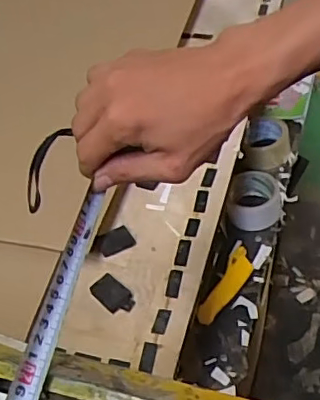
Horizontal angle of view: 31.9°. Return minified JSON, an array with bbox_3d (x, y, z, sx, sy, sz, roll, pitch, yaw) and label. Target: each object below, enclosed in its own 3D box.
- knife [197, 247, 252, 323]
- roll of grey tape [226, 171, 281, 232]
[{"bbox_3d":[0.104,0.134,0.880,0.036,0.020,0.141,24,55,25],"label":"knife"},{"bbox_3d":[0.165,0.000,0.994,0.090,0.059,0.097,-3,48,3],"label":"roll of grey tape"}]

